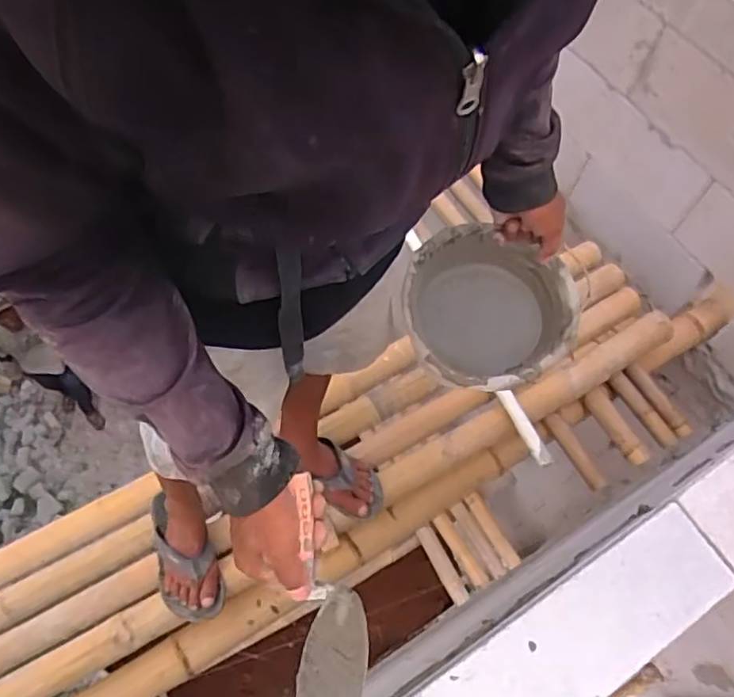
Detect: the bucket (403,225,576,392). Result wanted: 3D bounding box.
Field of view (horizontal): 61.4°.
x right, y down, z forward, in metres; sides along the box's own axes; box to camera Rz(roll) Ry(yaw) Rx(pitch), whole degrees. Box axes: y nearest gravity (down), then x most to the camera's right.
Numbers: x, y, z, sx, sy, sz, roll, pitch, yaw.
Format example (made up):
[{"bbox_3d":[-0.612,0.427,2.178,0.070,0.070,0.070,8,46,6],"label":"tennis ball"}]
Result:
[{"bbox_3d":[0.164,-0.044,0.876,0.223,0.116,0.238,2,61,-3],"label":"bucket"}]

